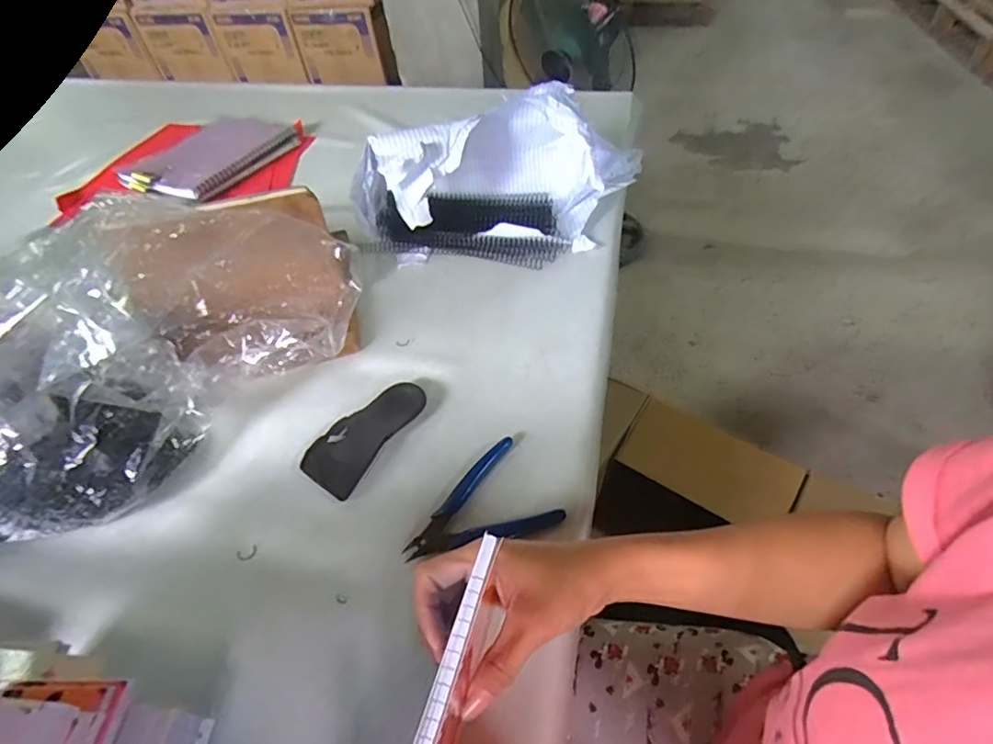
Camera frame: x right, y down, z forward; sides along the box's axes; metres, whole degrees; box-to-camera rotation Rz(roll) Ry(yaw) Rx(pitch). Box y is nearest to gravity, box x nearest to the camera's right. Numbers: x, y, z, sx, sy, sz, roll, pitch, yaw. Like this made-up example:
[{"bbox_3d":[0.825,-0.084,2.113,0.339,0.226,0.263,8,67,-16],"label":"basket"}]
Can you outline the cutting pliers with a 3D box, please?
[{"bbox_3d":[-0.019,0.107,0.416,0.117,0.016,0.088,-24,53,-15],"label":"cutting pliers"}]

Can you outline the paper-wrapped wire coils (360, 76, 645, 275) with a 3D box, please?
[{"bbox_3d":[0.005,-0.239,0.629,0.331,0.119,0.189,4,51,8],"label":"paper-wrapped wire coils"}]

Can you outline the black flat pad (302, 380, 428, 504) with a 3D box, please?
[{"bbox_3d":[-0.118,0.054,0.469,0.056,0.012,0.117,26,57,23],"label":"black flat pad"}]

